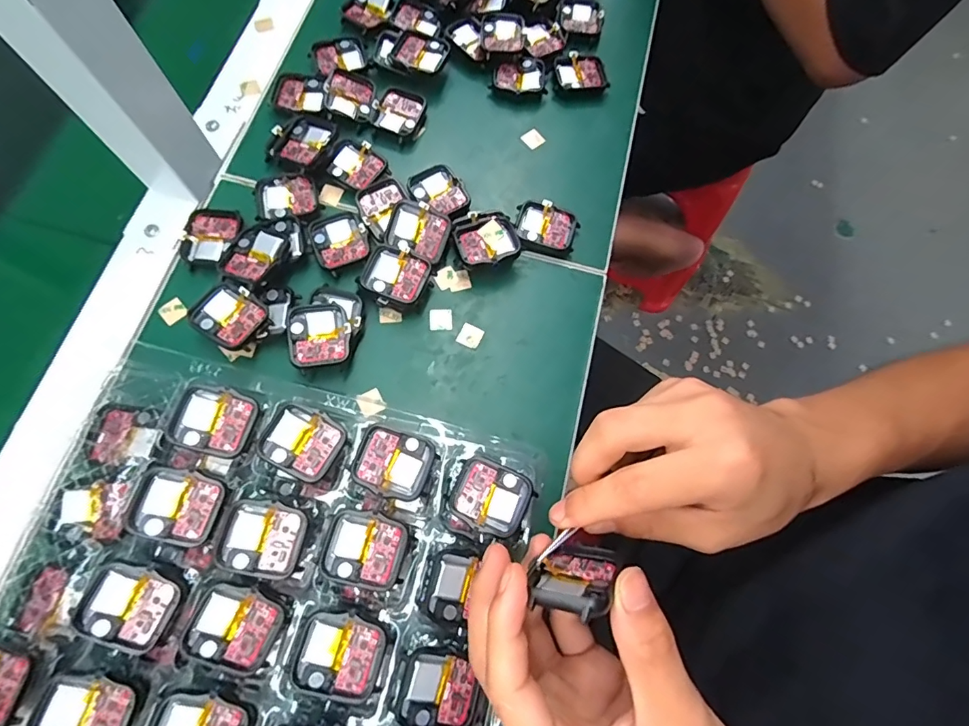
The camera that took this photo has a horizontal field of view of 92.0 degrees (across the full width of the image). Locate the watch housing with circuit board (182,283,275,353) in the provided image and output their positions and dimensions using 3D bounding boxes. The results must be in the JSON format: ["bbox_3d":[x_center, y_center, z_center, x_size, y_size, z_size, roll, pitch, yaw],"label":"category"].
[{"bbox_3d":[-0.166,-0.030,0.304,0.046,0.008,0.037,30,67,4],"label":"watch housing with circuit board"}]

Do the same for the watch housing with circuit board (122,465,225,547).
[{"bbox_3d":[-0.171,0.079,0.261,0.043,0.010,0.037,21,72,-12],"label":"watch housing with circuit board"}]

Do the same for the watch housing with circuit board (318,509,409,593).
[{"bbox_3d":[-0.066,0.101,0.257,0.042,0.009,0.038,17,72,2],"label":"watch housing with circuit board"}]

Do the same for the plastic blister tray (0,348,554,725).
[{"bbox_3d":[-0.126,0.143,0.249,0.274,0.031,0.261,14,72,1],"label":"plastic blister tray"}]

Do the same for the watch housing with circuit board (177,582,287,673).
[{"bbox_3d":[-0.131,0.137,0.243,0.043,0.007,0.036,23,73,4],"label":"watch housing with circuit board"}]

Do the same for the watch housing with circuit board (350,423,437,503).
[{"bbox_3d":[-0.053,0.058,0.272,0.043,0.005,0.038,22,66,-8],"label":"watch housing with circuit board"}]

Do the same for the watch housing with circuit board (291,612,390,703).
[{"bbox_3d":[-0.074,0.151,0.242,0.044,0.007,0.037,17,72,2],"label":"watch housing with circuit board"}]

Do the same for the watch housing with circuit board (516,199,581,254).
[{"bbox_3d":[0.046,-0.101,0.350,0.045,0.011,0.037,17,72,2],"label":"watch housing with circuit board"}]

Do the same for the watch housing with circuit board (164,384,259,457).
[{"bbox_3d":[-0.159,0.034,0.275,0.042,0.011,0.037,21,72,-9],"label":"watch housing with circuit board"}]

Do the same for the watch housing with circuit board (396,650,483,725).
[{"bbox_3d":[-0.021,0.171,0.244,0.043,0.007,0.034,23,65,-10],"label":"watch housing with circuit board"}]

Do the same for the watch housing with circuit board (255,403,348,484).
[{"bbox_3d":[-0.106,0.046,0.273,0.042,0.008,0.037,27,73,5],"label":"watch housing with circuit board"}]

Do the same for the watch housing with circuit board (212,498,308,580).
[{"bbox_3d":[-0.122,0.095,0.256,0.043,0.009,0.037,13,72,1],"label":"watch housing with circuit board"}]

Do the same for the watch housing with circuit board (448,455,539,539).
[{"bbox_3d":[0.004,0.078,0.273,0.044,0.005,0.037,26,77,6],"label":"watch housing with circuit board"}]

